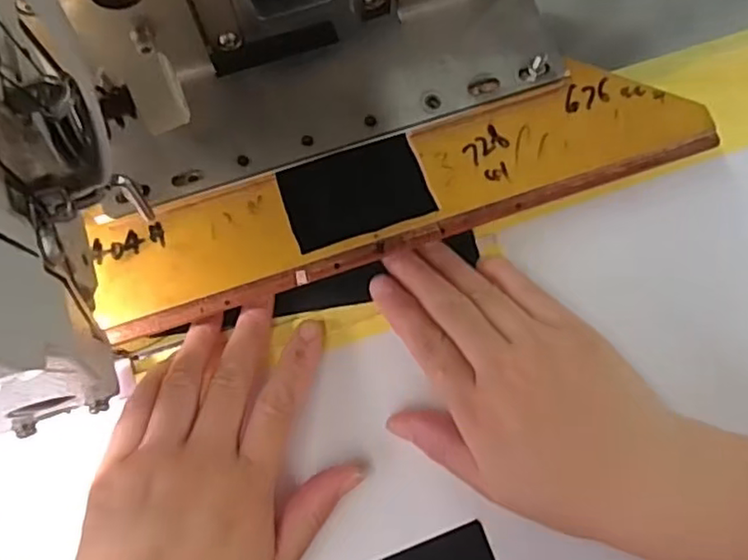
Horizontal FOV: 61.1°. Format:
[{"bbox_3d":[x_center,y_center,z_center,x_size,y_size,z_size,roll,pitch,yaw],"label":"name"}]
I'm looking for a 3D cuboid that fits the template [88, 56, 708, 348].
[{"bbox_3d":[0.015,-0.041,0.293,0.284,0.013,0.051,-18,75,-4],"label":"template"}]

